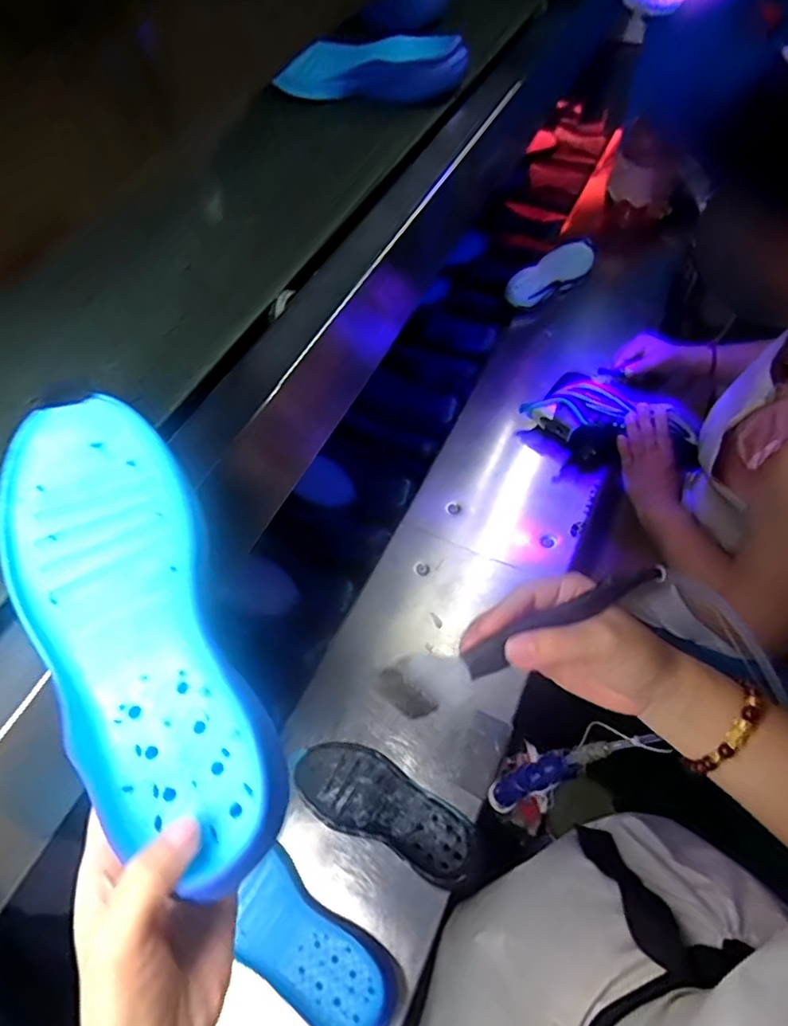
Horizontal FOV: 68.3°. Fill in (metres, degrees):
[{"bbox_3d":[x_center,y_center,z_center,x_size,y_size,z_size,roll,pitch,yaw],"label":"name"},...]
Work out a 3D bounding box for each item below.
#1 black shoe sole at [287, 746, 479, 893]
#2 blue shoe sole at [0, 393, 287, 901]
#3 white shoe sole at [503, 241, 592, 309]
[{"bbox_3d":[-0.010,0.304,0.605,0.192,0.030,0.078,22,62,13],"label":"black shoe sole"},{"bbox_3d":[-0.127,0.054,0.285,0.090,0.022,0.238,-25,73,-12],"label":"blue shoe sole"},{"bbox_3d":[0.305,-0.451,1.120,0.191,0.057,0.082,-33,64,-17],"label":"white shoe sole"}]

